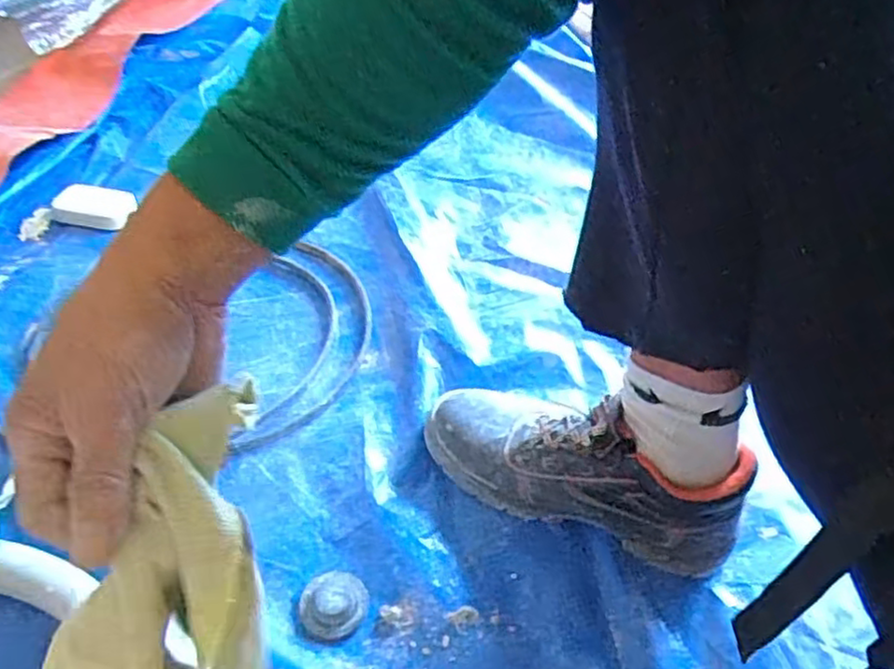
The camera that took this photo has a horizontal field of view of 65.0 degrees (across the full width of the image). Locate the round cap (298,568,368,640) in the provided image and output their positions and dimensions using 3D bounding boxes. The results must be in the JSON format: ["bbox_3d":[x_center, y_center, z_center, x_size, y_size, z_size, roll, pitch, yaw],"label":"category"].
[{"bbox_3d":[-0.090,0.213,0.559,0.054,0.012,0.052,3,49,-4],"label":"round cap"}]

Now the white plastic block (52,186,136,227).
[{"bbox_3d":[-0.421,-0.152,0.836,0.088,0.027,0.045,9,49,1],"label":"white plastic block"}]

